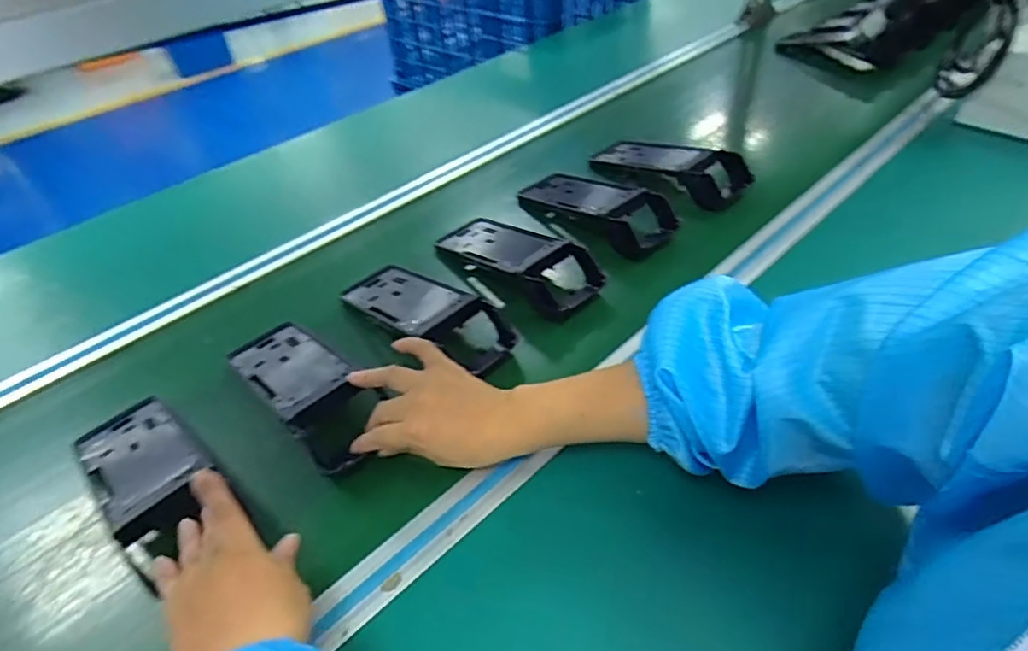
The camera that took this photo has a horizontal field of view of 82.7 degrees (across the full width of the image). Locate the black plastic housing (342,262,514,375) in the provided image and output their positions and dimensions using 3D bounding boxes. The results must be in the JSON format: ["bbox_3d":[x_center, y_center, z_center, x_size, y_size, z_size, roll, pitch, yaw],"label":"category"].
[{"bbox_3d":[-0.099,-0.019,0.618,0.217,0.044,0.091,28,52,32],"label":"black plastic housing"}]

